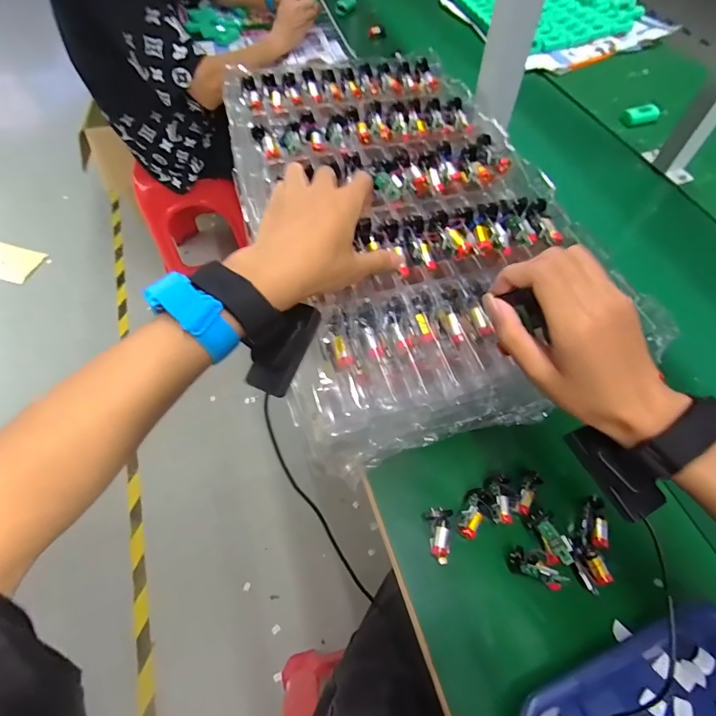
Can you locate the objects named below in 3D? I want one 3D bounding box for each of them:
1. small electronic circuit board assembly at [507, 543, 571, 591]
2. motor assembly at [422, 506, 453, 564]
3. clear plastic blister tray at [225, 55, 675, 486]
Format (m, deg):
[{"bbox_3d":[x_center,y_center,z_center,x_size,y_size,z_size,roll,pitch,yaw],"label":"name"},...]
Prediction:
[{"bbox_3d":[0.185,0.218,0.416,0.055,0.034,0.021,29,64,16],"label":"small electronic circuit board assembly"},{"bbox_3d":[0.093,0.193,0.441,0.031,0.019,0.055,-9,60,-4],"label":"motor assembly"},{"bbox_3d":[0.048,-0.183,0.443,0.296,0.051,0.527,-16,61,-8],"label":"clear plastic blister tray"}]

